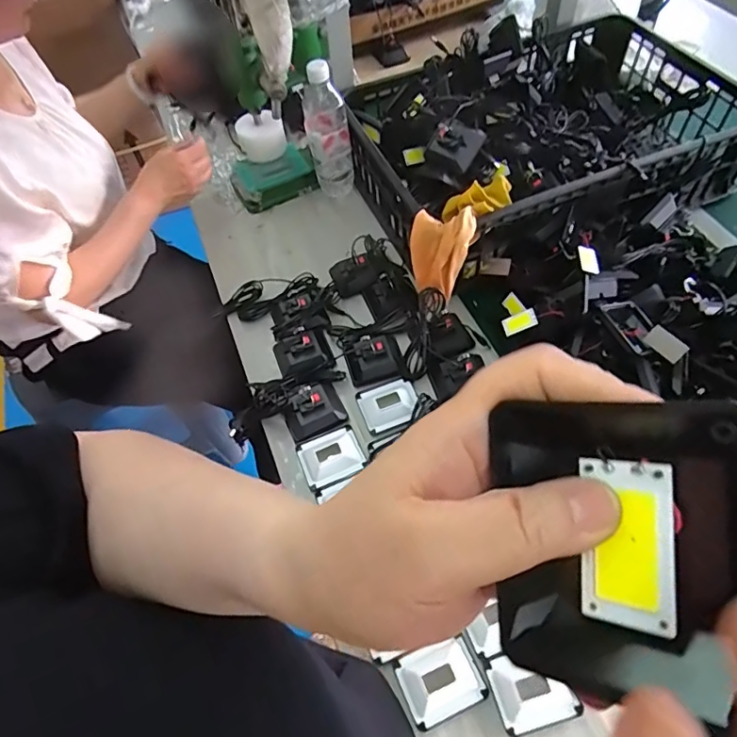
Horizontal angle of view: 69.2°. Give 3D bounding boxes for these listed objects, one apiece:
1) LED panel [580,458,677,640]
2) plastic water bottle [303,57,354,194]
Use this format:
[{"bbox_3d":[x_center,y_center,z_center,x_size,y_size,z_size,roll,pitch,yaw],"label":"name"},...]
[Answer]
[{"bbox_3d":[0.069,0.047,0.143,0.023,0.004,0.044,-1,88,43],"label":"LED panel"},{"bbox_3d":[-0.067,-0.389,0.884,0.068,0.218,0.058,-11,55,-3],"label":"plastic water bottle"}]

